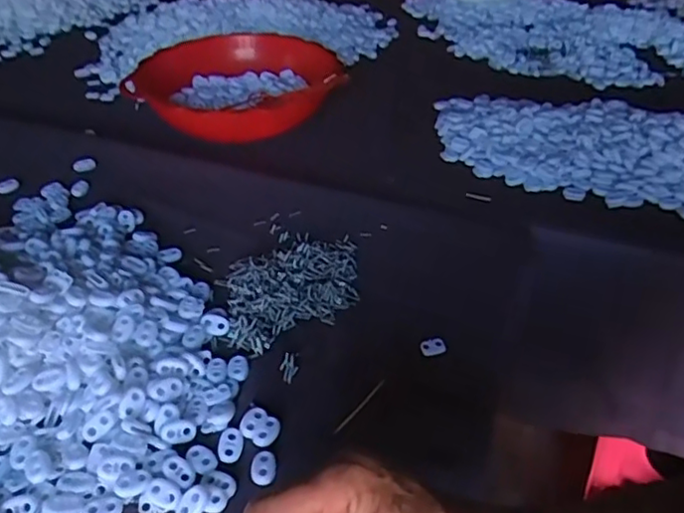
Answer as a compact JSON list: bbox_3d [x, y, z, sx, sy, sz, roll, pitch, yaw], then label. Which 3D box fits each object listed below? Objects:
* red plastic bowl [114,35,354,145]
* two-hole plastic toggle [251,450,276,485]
[{"bbox_3d":[-0.121,-0.197,0.767,0.241,0.074,0.200,4,38,6],"label":"red plastic bowl"},{"bbox_3d":[-0.049,0.131,0.401,0.016,0.004,0.023,-4,38,-4],"label":"two-hole plastic toggle"}]

